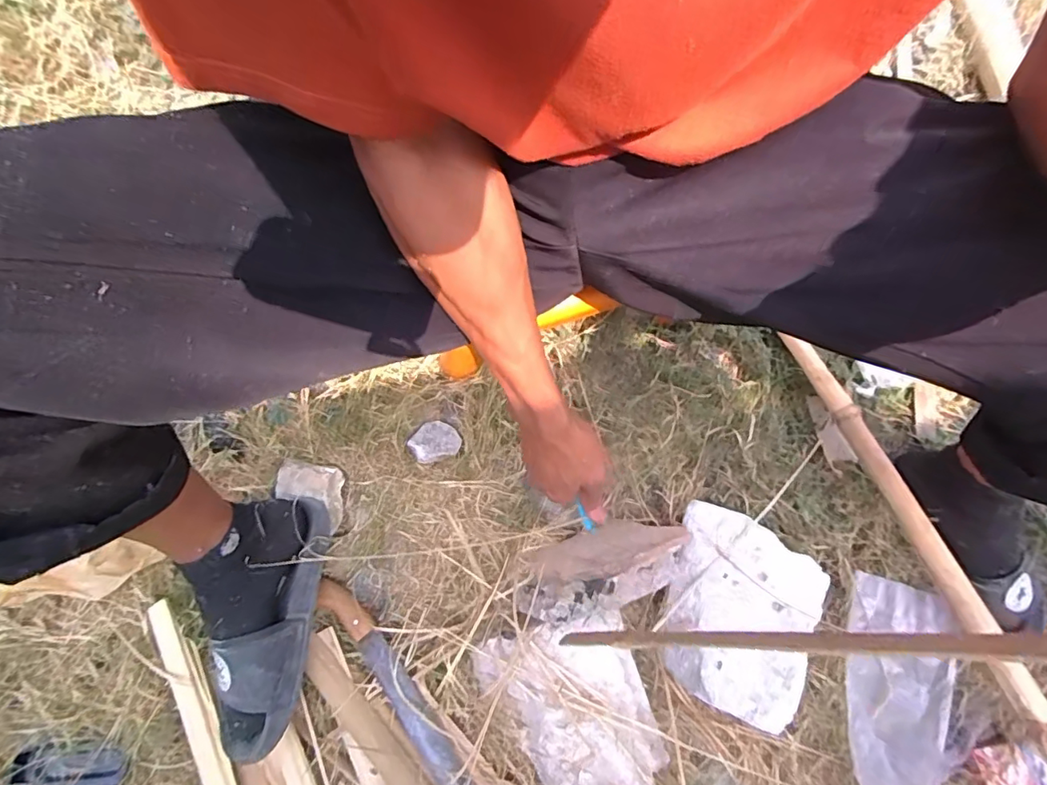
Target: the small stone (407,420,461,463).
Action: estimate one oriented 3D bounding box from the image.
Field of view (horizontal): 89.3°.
[{"bbox_3d":[-0.110,0.062,0.653,0.053,0.013,0.055,39,63,19],"label":"small stone"}]

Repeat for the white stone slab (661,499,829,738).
[{"bbox_3d":[0.221,0.230,0.569,0.149,0.086,0.187,24,78,4],"label":"white stone slab"}]

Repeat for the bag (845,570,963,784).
[{"bbox_3d":[0.388,0.309,0.554,0.096,0.037,0.214,14,78,2],"label":"bag"}]

